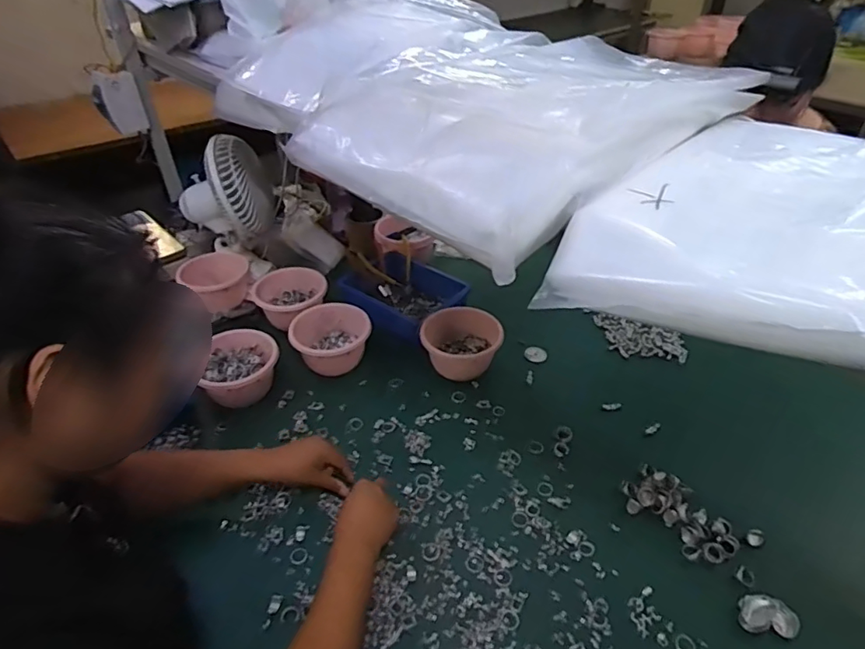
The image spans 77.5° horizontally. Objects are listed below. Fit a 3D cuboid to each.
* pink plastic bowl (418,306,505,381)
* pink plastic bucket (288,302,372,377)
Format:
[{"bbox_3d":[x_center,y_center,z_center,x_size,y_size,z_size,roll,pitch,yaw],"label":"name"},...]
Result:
[{"bbox_3d":[0.056,0.031,1.016,0.125,0.088,0.120,-1,38,1],"label":"pink plastic bowl"},{"bbox_3d":[-0.191,0.033,1.040,0.146,0.083,0.140,-2,38,-1],"label":"pink plastic bucket"}]

